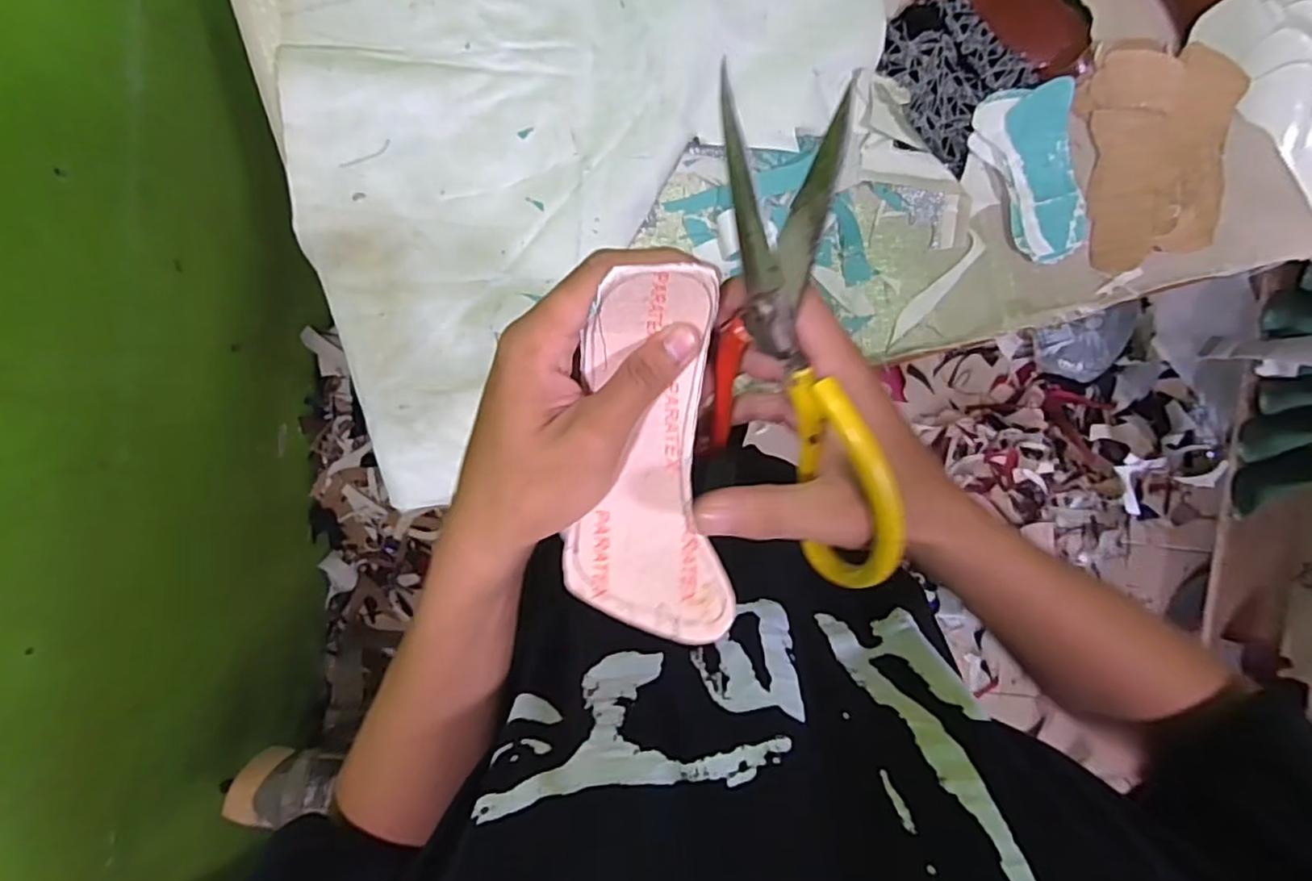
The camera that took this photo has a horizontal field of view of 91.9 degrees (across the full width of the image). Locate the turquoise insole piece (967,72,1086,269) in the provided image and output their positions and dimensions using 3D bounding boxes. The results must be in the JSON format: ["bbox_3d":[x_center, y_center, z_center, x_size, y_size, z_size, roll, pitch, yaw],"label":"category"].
[{"bbox_3d":[0.393,-0.275,0.660,0.090,0.028,0.173,-17,96,-1],"label":"turquoise insole piece"}]

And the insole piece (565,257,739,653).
[{"bbox_3d":[-0.005,0.007,0.258,0.064,0.036,0.141,-1,98,-3],"label":"insole piece"}]

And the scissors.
[{"bbox_3d":[0.052,-0.031,0.268,0.051,0.103,0.197,-12,116,-2],"label":"scissors"}]

